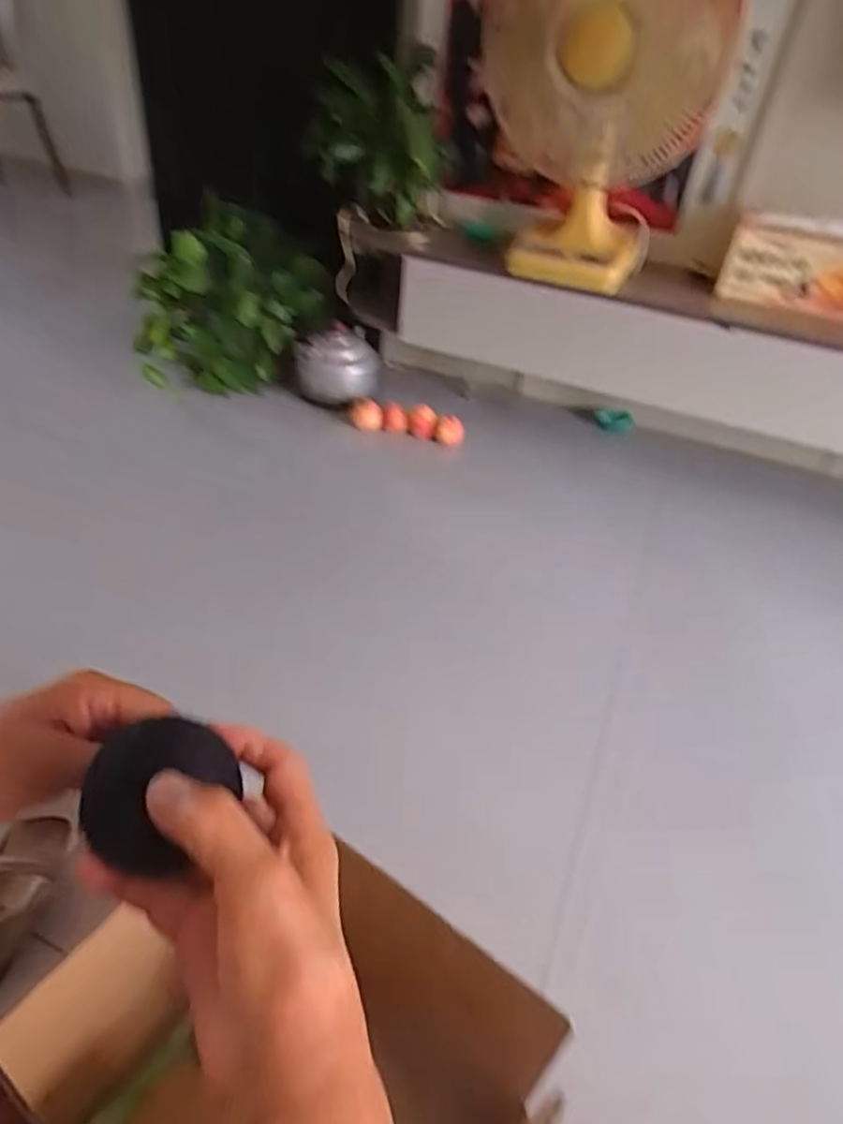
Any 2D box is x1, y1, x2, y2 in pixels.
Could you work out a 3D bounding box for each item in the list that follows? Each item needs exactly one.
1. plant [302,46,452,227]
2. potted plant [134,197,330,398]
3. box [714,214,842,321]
[{"bbox_3d":[-0.074,-0.801,1.263,0.247,0.258,0.291,5,40,-1],"label":"plant"},{"bbox_3d":[-0.473,-0.630,1.625,0.427,0.370,0.278,-8,42,-16],"label":"potted plant"},{"bbox_3d":[0.736,-0.551,1.286,0.309,0.188,0.052,7,40,1],"label":"box"}]

